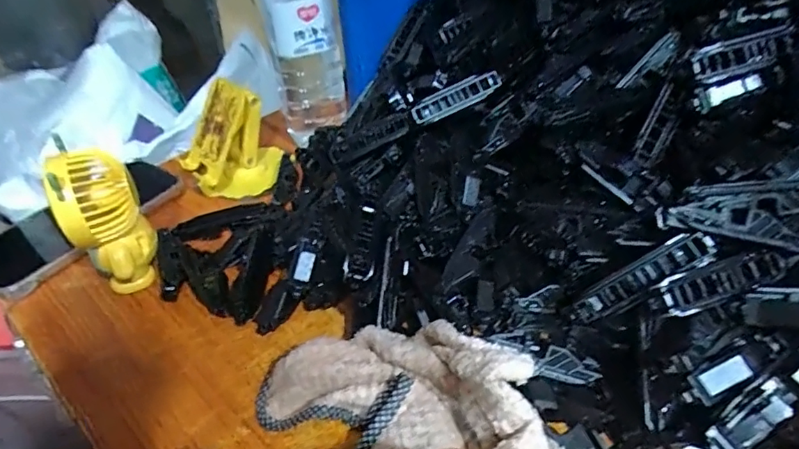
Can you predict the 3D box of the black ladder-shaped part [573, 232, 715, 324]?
[{"bbox_3d":[0.132,0.030,0.282,0.077,0.020,0.011,-39,31,26],"label":"black ladder-shaped part"}]

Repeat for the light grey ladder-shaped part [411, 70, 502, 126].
[{"bbox_3d":[0.045,-0.101,0.414,0.075,0.012,0.021,-27,85,-4],"label":"light grey ladder-shaped part"}]

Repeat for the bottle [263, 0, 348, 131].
[{"bbox_3d":[-0.093,-0.181,0.492,0.064,0.193,0.068,-11,40,-8],"label":"bottle"}]

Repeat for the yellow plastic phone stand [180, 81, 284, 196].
[{"bbox_3d":[-0.159,-0.079,0.478,0.085,0.091,0.071,-17,41,-15],"label":"yellow plastic phone stand"}]

